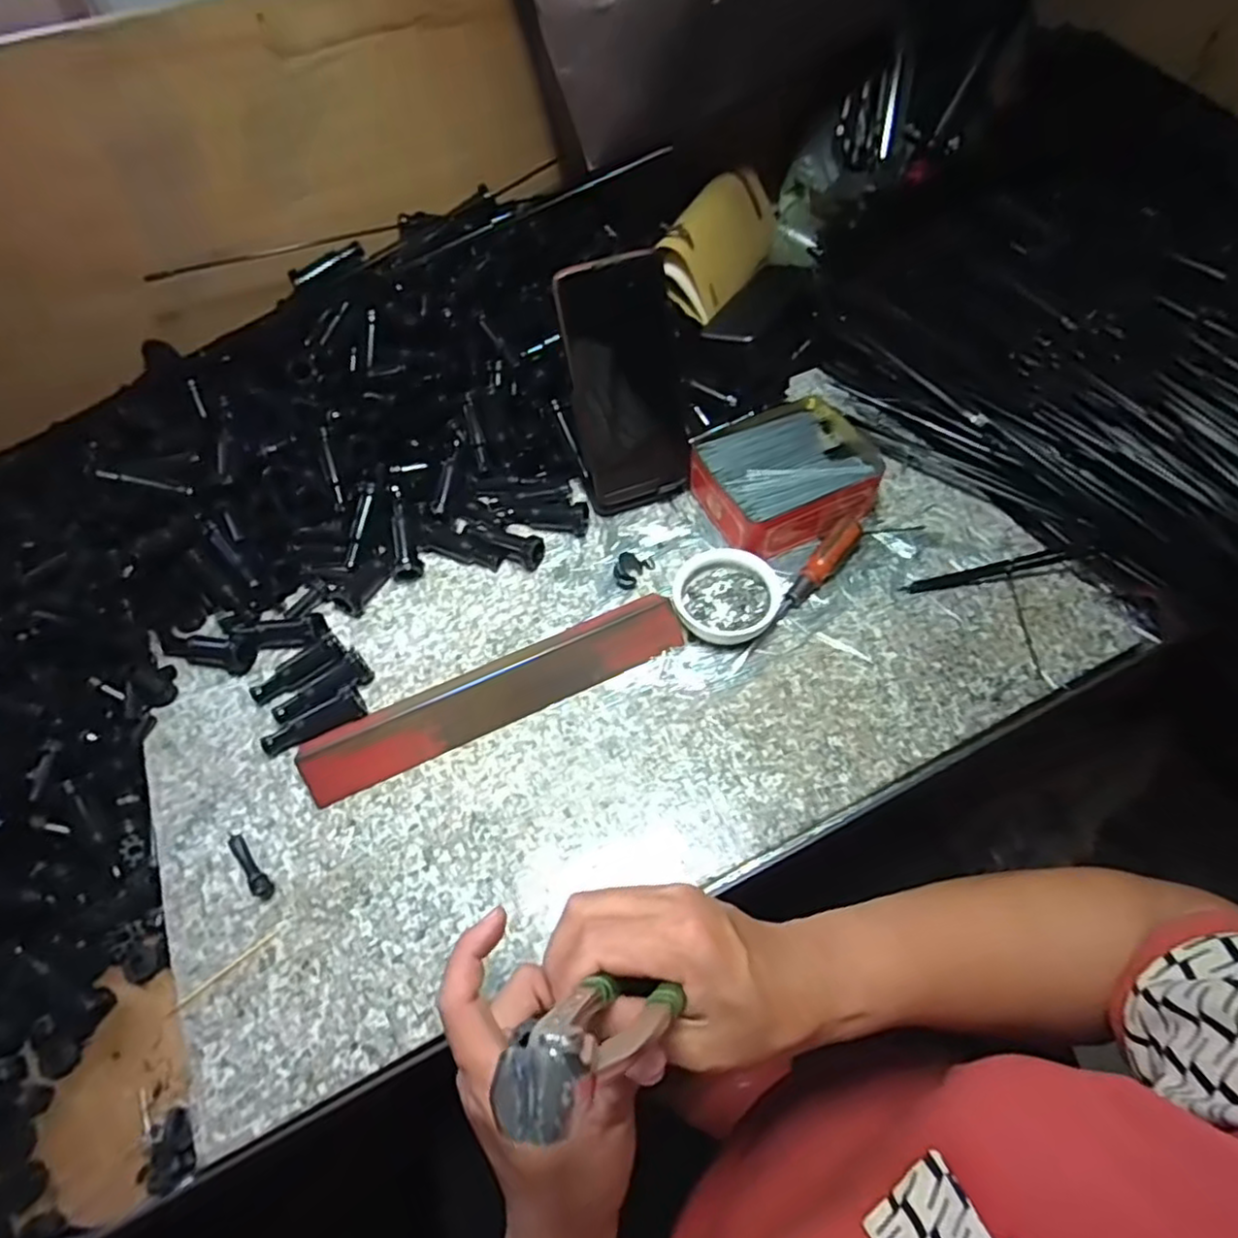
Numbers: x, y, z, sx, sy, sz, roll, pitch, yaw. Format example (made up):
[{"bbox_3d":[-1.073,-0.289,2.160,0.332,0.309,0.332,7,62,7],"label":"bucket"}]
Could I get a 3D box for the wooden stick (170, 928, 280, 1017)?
[{"bbox_3d":[-0.218,0.193,0.380,0.061,0.004,0.004,-37,64,-20],"label":"wooden stick"}]

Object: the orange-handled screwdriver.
[{"bbox_3d":[0.126,-0.020,0.490,0.019,0.021,0.146,36,66,24],"label":"orange-handled screwdriver"}]

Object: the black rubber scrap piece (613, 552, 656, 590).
[{"bbox_3d":[0.011,-0.040,0.509,0.017,0.022,0.034,33,65,22],"label":"black rubber scrap piece"}]

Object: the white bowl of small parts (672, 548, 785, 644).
[{"bbox_3d":[0.075,-0.016,0.490,0.068,0.023,0.070,-2,57,3],"label":"white bowl of small parts"}]

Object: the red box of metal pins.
[{"bbox_3d":[0.129,-0.111,0.537,0.129,0.040,0.111,-23,59,-11],"label":"red box of metal pins"}]

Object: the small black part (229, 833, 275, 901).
[{"bbox_3d":[-0.219,0.145,0.407,0.050,0.007,0.011,38,67,24],"label":"small black part"}]

